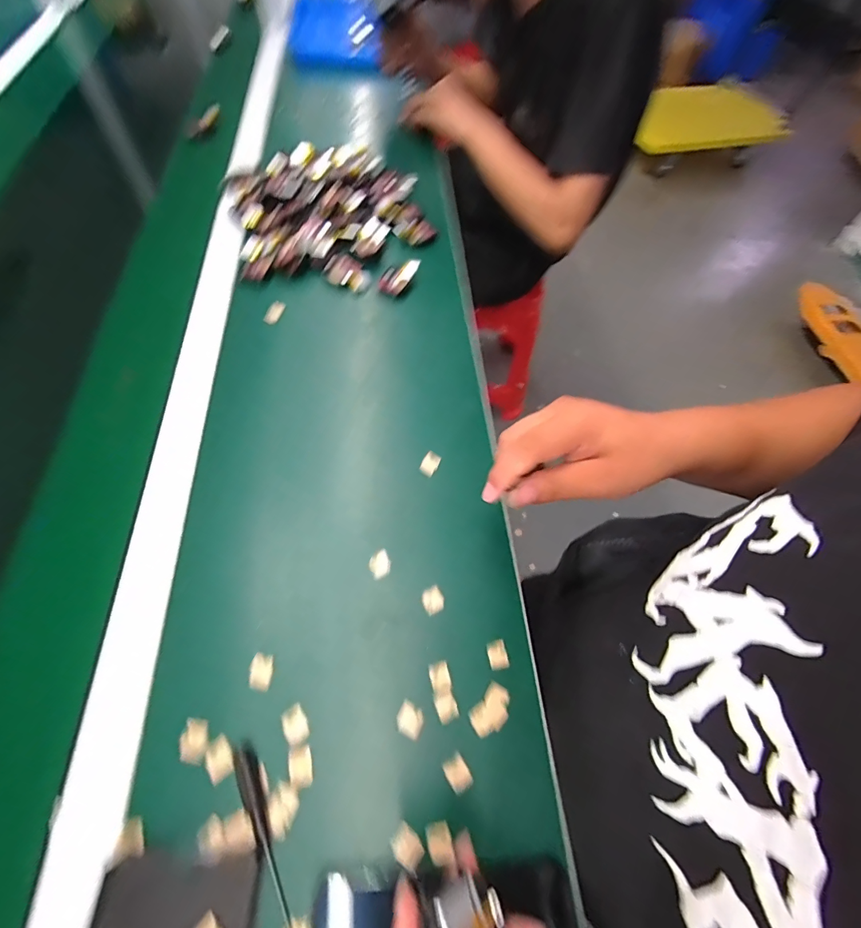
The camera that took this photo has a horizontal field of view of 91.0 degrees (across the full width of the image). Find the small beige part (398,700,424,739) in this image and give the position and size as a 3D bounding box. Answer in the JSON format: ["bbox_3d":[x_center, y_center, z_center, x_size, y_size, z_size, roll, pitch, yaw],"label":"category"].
[{"bbox_3d":[-0.016,0.196,0.324,0.020,0.006,0.020,26,62,9],"label":"small beige part"}]

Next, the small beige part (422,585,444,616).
[{"bbox_3d":[0.002,0.119,0.369,0.018,0.006,0.021,-24,66,-17],"label":"small beige part"}]

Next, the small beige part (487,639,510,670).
[{"bbox_3d":[0.056,0.159,0.353,0.016,0.005,0.021,-11,63,-11],"label":"small beige part"}]

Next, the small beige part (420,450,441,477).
[{"bbox_3d":[0.000,0.000,0.434,0.017,0.006,0.025,24,62,8],"label":"small beige part"}]

